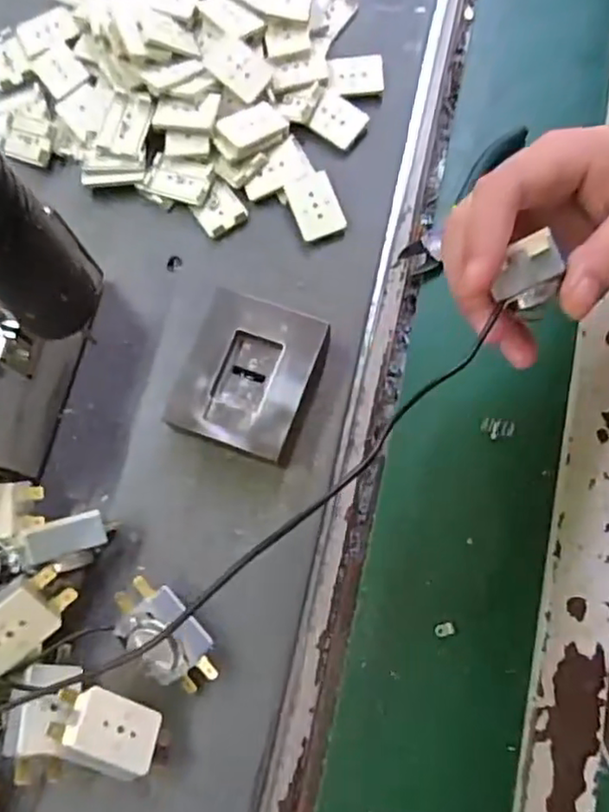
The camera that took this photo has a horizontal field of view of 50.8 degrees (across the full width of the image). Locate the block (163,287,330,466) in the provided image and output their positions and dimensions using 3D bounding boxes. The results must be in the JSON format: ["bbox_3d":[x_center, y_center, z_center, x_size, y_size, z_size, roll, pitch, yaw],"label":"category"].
[{"bbox_3d":[-0.029,-0.015,0.349,0.066,0.028,0.080,19,78,5],"label":"block"}]

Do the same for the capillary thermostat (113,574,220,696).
[{"bbox_3d":[-0.068,0.111,0.313,0.030,0.031,0.059,-44,80,-9],"label":"capillary thermostat"}]

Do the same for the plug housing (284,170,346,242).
[{"bbox_3d":[0.007,-0.118,0.380,0.027,0.006,0.040,-23,86,14],"label":"plug housing"}]

